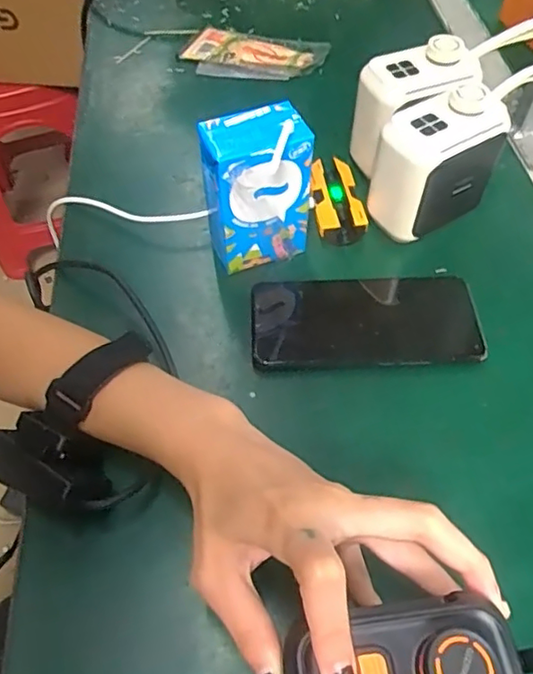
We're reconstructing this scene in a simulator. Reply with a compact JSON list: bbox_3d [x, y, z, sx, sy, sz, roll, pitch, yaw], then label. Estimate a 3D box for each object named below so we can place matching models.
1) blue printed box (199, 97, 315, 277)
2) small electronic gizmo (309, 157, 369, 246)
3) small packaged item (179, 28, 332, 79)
[{"bbox_3d":[-0.010,-0.102,0.398,0.075,0.104,0.047,-17,59,-12],"label":"blue printed box"},{"bbox_3d":[0.055,-0.111,0.459,0.039,0.019,0.078,-4,57,-3],"label":"small electronic gizmo"},{"bbox_3d":[-0.013,-0.292,0.597,0.146,0.016,0.082,11,56,8],"label":"small packaged item"}]

